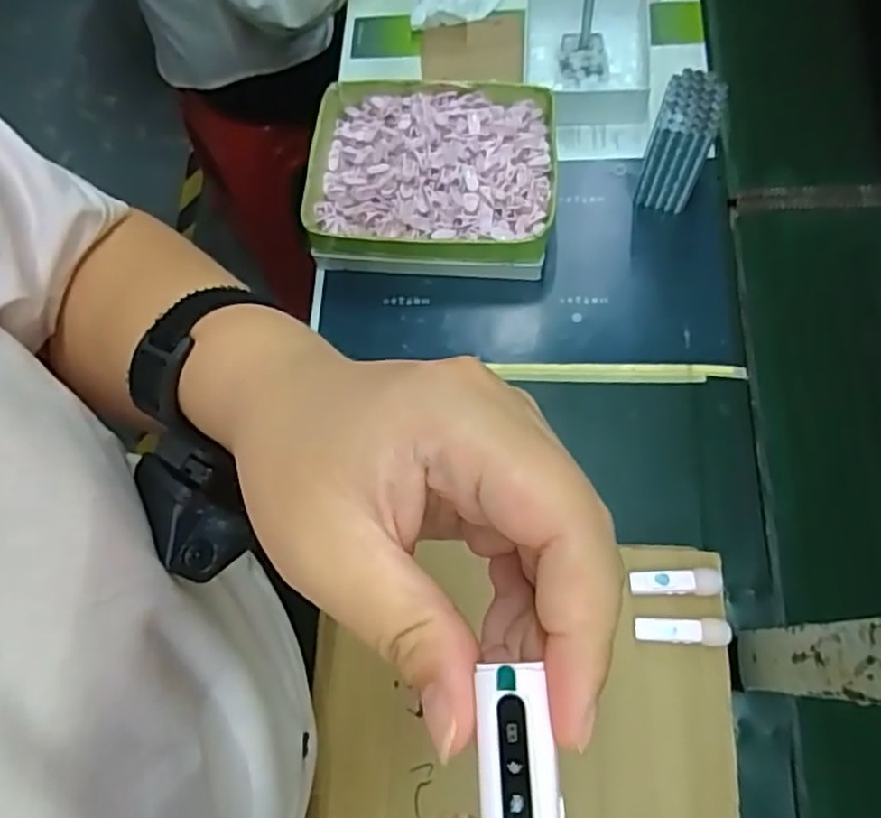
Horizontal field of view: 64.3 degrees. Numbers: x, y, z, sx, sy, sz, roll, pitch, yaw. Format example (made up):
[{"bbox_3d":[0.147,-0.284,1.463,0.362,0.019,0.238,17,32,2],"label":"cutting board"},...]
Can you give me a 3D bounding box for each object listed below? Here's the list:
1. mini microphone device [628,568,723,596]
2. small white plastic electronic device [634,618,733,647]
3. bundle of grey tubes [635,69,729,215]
[{"bbox_3d":[0.171,0.126,0.509,0.062,0.013,0.018,-3,72,1],"label":"mini microphone device"},{"bbox_3d":[0.172,0.157,0.497,0.064,0.009,0.017,3,72,3],"label":"small white plastic electronic device"},{"bbox_3d":[0.217,-0.240,0.647,0.050,0.124,0.061,18,74,8],"label":"bundle of grey tubes"}]

